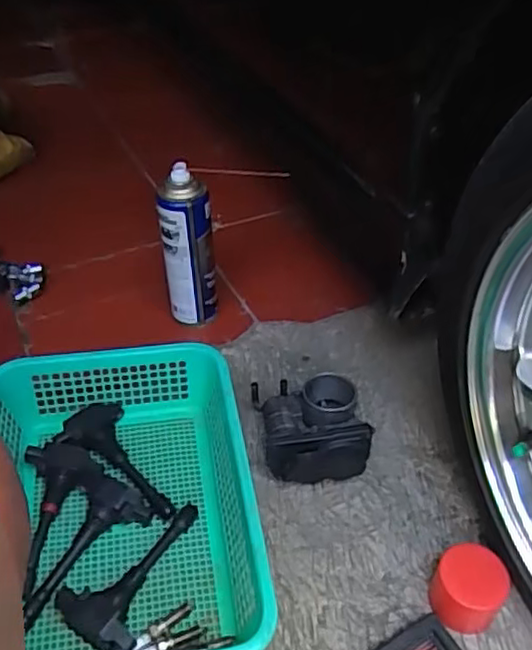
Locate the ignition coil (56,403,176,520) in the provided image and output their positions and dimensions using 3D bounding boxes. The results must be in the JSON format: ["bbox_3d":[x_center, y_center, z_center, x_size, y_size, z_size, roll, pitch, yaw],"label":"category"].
[{"bbox_3d":[-0.155,0.152,0.710,0.078,0.030,0.158,-33,64,-30],"label":"ignition coil"}]

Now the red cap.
[{"bbox_3d":[0.193,0.251,0.622,0.062,0.064,0.057,-1,39,1],"label":"red cap"}]

